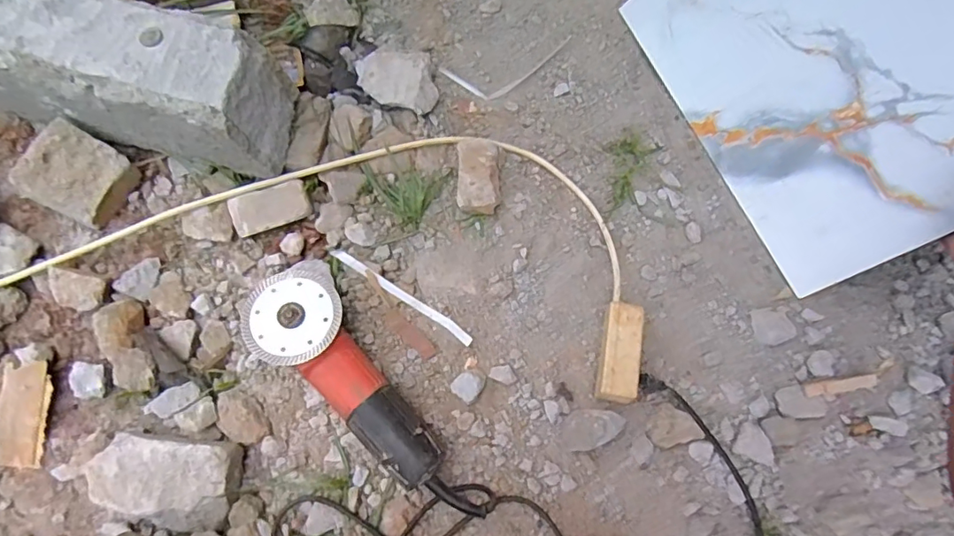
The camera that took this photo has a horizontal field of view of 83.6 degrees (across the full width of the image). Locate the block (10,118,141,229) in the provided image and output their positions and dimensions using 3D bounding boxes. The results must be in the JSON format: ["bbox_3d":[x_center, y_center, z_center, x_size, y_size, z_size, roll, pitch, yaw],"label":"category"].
[{"bbox_3d":[-0.515,-0.120,0.684,0.101,0.050,0.103,26,74,-19],"label":"block"}]

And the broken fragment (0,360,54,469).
[{"bbox_3d":[-0.535,0.171,0.627,0.057,0.012,0.122,7,88,0],"label":"broken fragment"}]

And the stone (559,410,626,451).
[{"bbox_3d":[0.136,0.181,0.614,0.073,0.047,0.040,-21,74,-9],"label":"stone"}]

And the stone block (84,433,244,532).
[{"bbox_3d":[-0.345,0.234,0.584,0.151,0.049,0.094,7,72,0],"label":"stone block"}]

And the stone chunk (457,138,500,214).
[{"bbox_3d":[0.002,-0.125,0.713,0.059,0.035,0.114,0,72,-2],"label":"stone chunk"}]

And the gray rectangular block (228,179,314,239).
[{"bbox_3d":[-0.268,-0.076,0.689,0.102,0.020,0.051,-16,99,0],"label":"gray rectangular block"}]

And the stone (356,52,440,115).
[{"bbox_3d":[-0.111,-0.267,0.748,0.123,0.043,0.091,20,73,4],"label":"stone"}]

